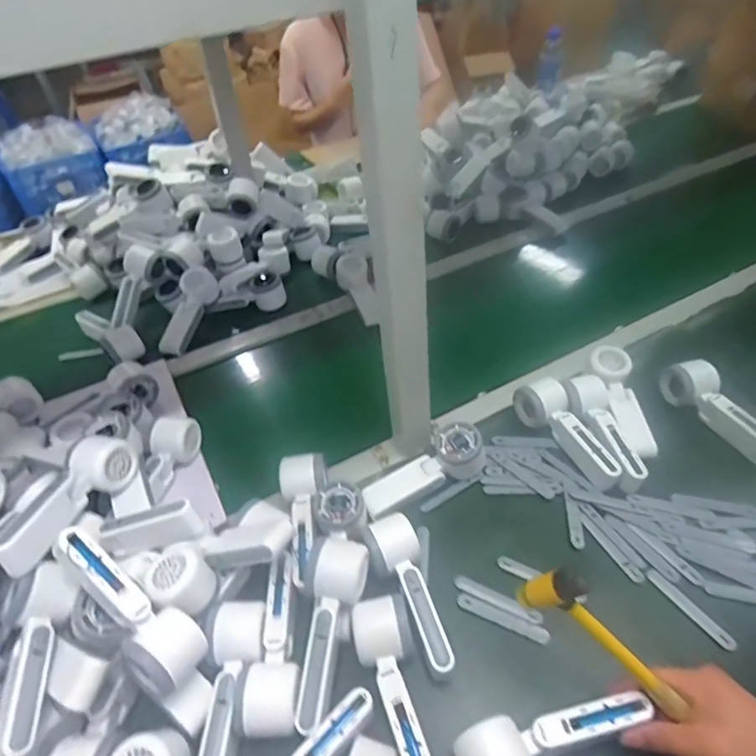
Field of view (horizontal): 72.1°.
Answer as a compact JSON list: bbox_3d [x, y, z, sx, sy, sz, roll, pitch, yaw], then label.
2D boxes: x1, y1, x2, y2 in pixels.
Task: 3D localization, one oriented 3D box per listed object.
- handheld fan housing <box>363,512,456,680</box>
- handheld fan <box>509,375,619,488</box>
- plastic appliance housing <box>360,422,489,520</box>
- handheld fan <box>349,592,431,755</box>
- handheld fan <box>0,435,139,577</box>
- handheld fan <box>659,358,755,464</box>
[{"bbox_3d":[0.039,0.216,0.542,0.055,0.045,0.146,-23,47,-17],"label":"handheld fan housing"},{"bbox_3d":[0.248,0.067,0.675,0.055,0.050,0.165,-24,48,-17],"label":"handheld fan"},{"bbox_3d":[0.059,0.119,0.653,0.167,0.053,0.058,-30,51,-6],"label":"plastic appliance housing"},{"bbox_3d":[0.015,0.286,0.478,0.056,0.046,0.166,-12,45,-6],"label":"handheld fan"},{"bbox_3d":[-0.327,0.121,0.538,0.062,0.055,0.161,14,48,20],"label":"handheld fan"},{"bbox_3d":[0.453,0.042,0.682,0.053,0.048,0.165,-20,47,-14],"label":"handheld fan"}]

